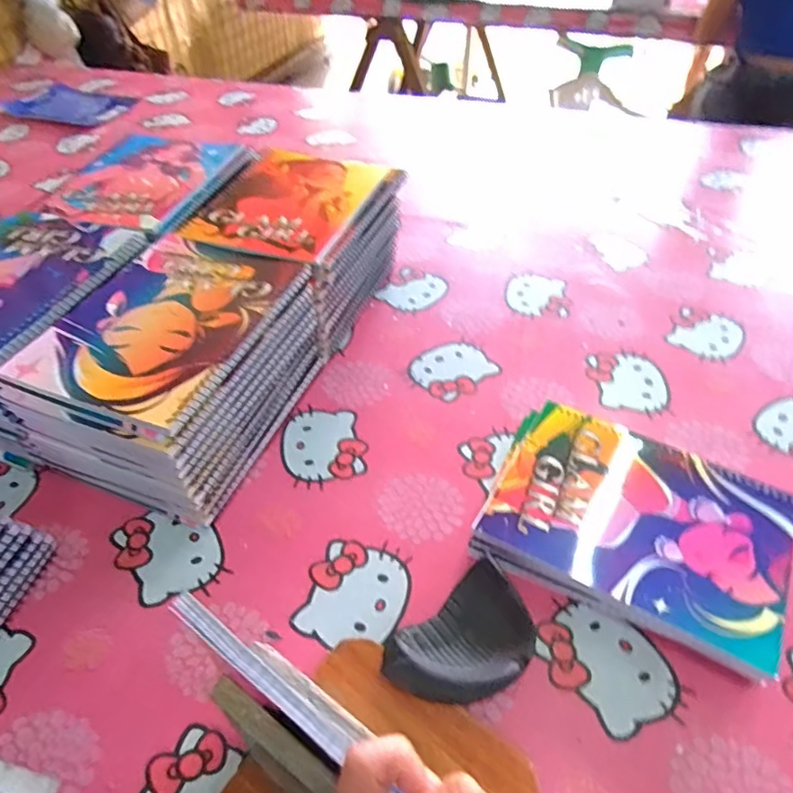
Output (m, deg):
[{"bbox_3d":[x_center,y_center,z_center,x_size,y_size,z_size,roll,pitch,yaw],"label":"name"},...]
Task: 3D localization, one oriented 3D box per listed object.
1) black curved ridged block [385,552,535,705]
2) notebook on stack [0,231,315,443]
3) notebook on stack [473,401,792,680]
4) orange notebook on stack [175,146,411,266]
[{"bbox_3d":[0.045,0.162,0.366,0.097,0.026,0.065,-32,53,-27],"label":"black curved ridged block"},{"bbox_3d":[-0.182,-0.058,0.444,0.154,0.011,0.194,15,48,15],"label":"notebook on stack"},{"bbox_3d":[0.178,0.086,0.414,0.196,0.007,0.143,23,53,22],"label":"notebook on stack"},{"bbox_3d":[-0.103,-0.198,0.575,0.157,0.014,0.202,16,48,16],"label":"orange notebook on stack"}]

